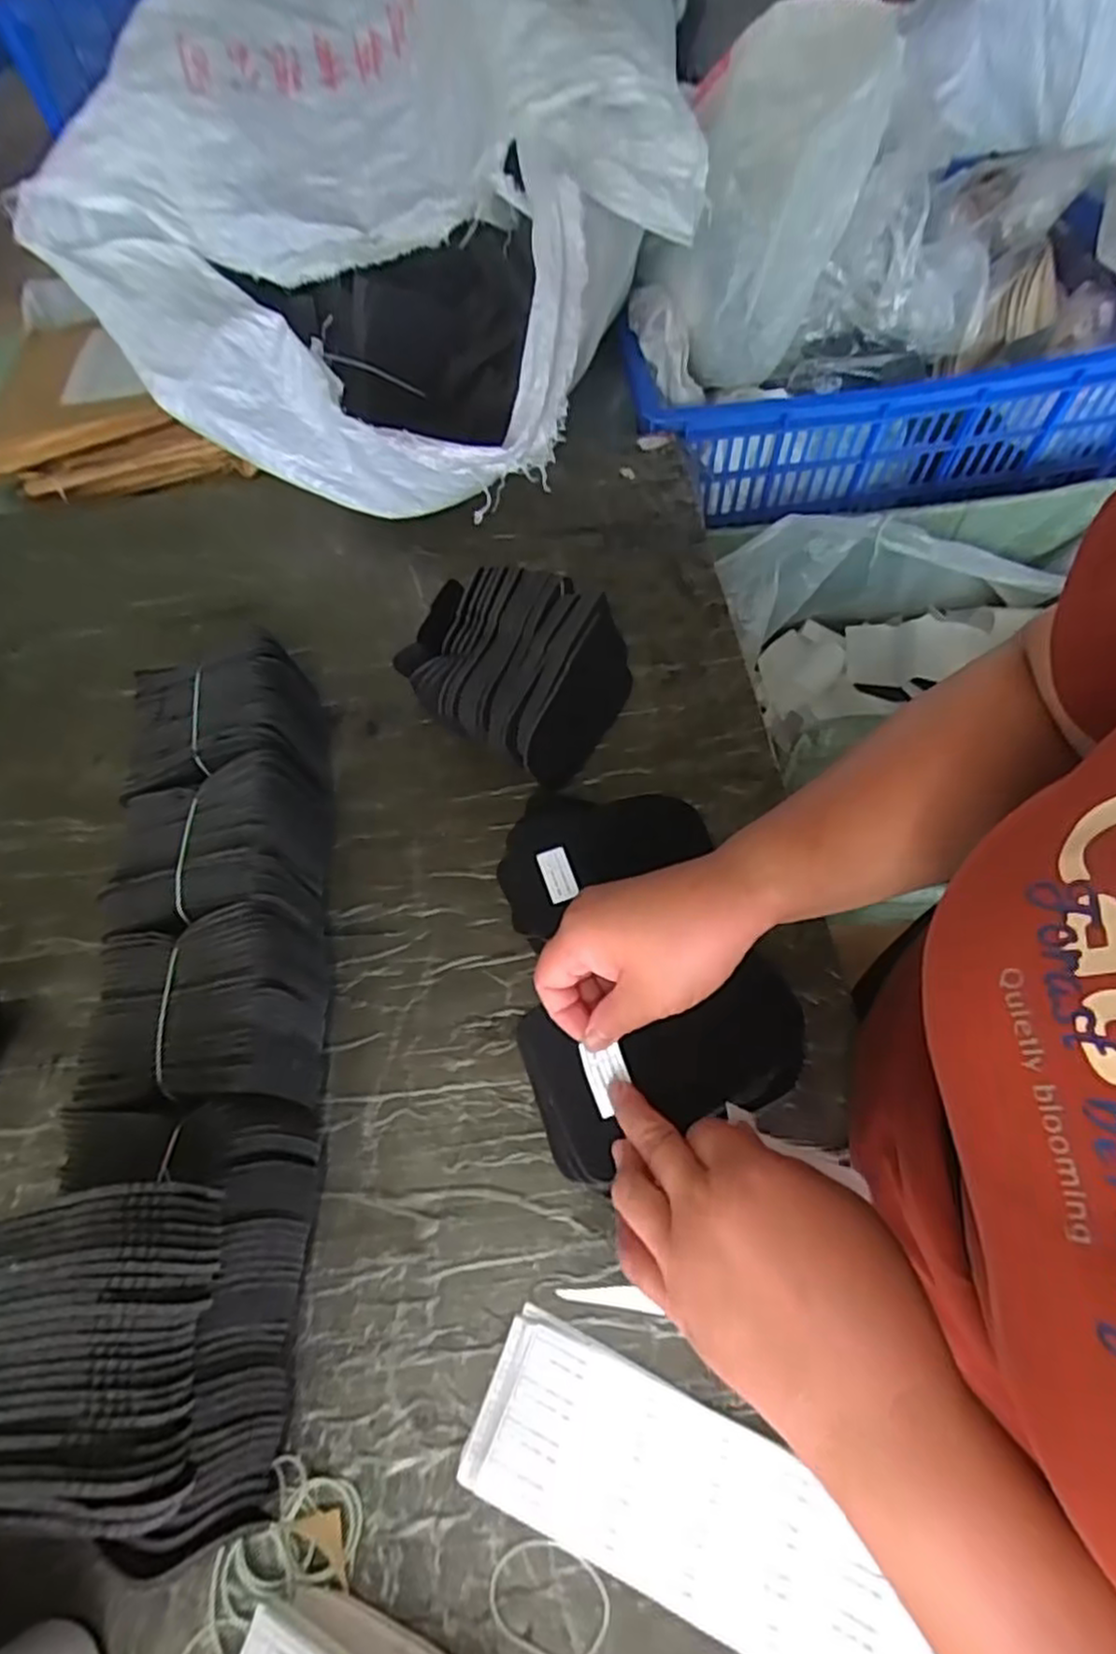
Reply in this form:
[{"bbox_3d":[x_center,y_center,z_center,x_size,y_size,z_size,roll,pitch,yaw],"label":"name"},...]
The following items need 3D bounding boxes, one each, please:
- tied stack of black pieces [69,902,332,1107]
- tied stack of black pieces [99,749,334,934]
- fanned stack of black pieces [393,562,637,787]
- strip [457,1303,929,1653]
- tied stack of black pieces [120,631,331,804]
[{"bbox_3d":[-0.235,0.124,0.493,0.136,0.101,0.124,-4,61,2],"label":"tied stack of black pieces"},{"bbox_3d":[-0.252,0.023,0.551,0.130,0.105,0.129,-7,60,0],"label":"tied stack of black pieces"},{"bbox_3d":[-0.038,-0.146,0.617,0.177,0.093,0.160,27,66,18],"label":"fanned stack of black pieces"},{"bbox_3d":[0.079,0.367,0.388,0.259,0.014,0.088,20,64,15],"label":"strip"},{"bbox_3d":[-0.271,-0.080,0.594,0.142,0.094,0.128,-9,61,-1],"label":"tied stack of black pieces"}]

